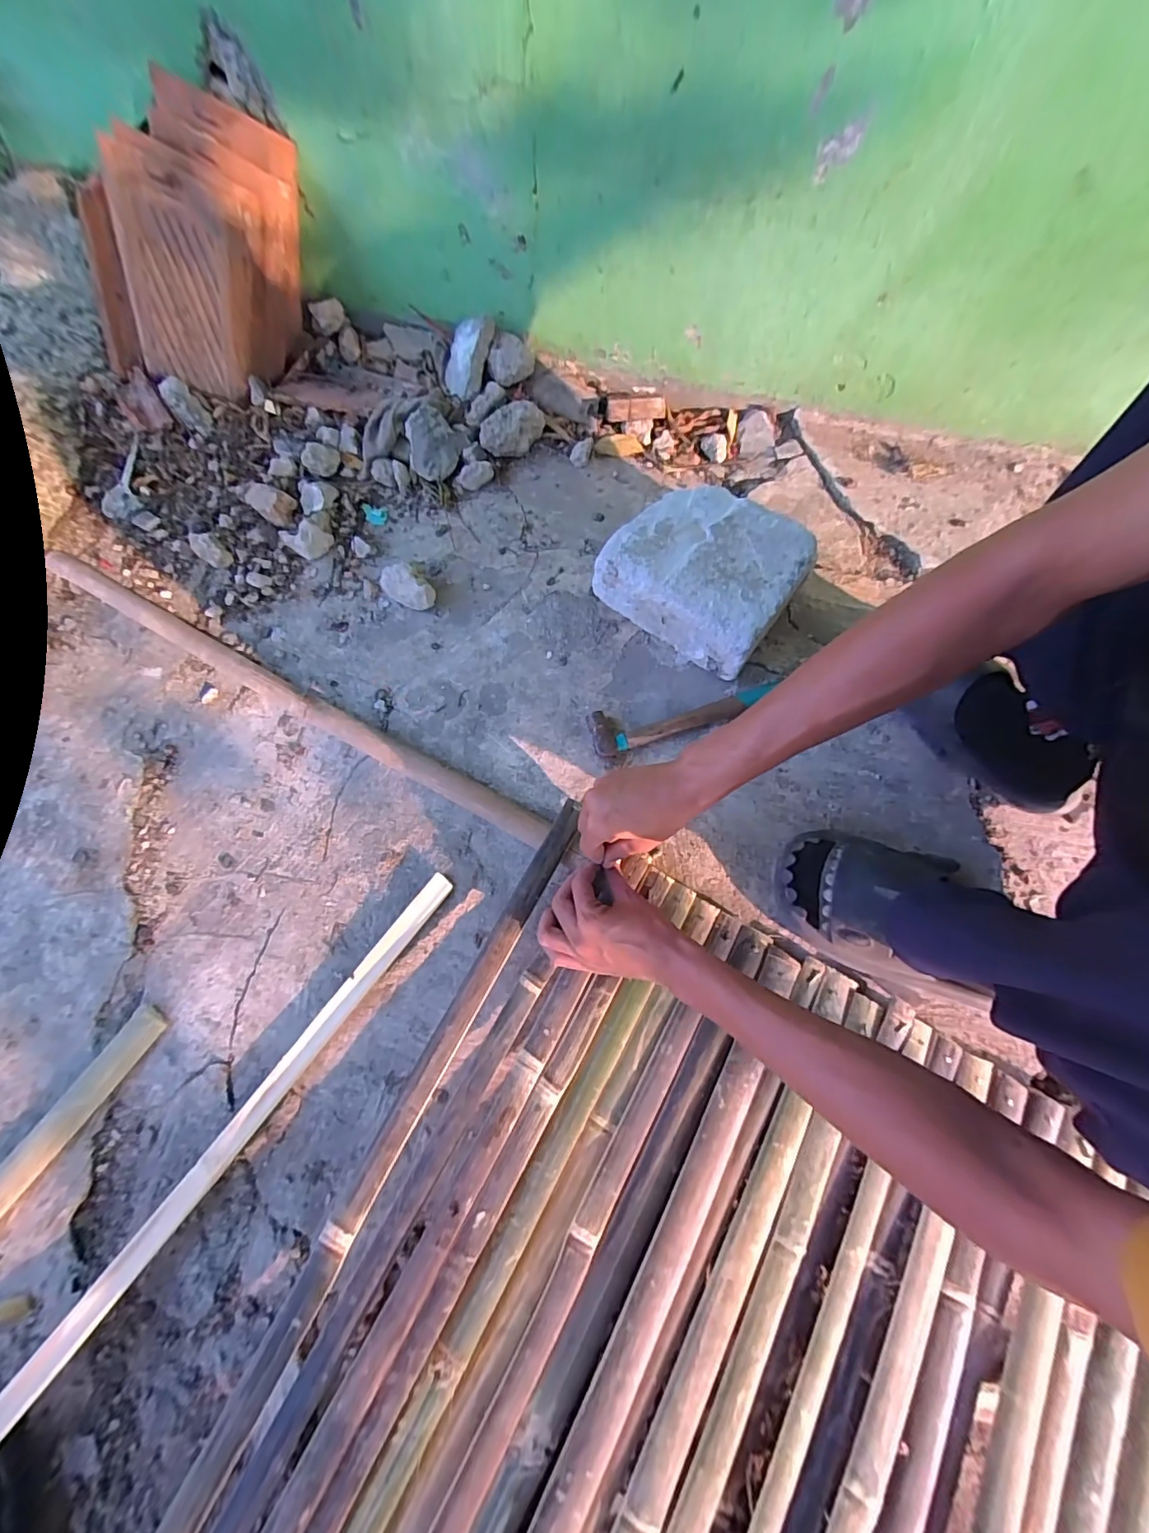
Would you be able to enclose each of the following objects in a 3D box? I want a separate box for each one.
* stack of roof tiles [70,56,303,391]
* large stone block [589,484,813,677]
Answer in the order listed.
[{"bbox_3d":[-0.555,-0.724,0.750,0.255,0.372,0.130,24,38,-8],"label":"stack of roof tiles"},{"bbox_3d":[0.168,-0.245,0.657,0.216,0.102,0.179,38,77,14],"label":"large stone block"}]

